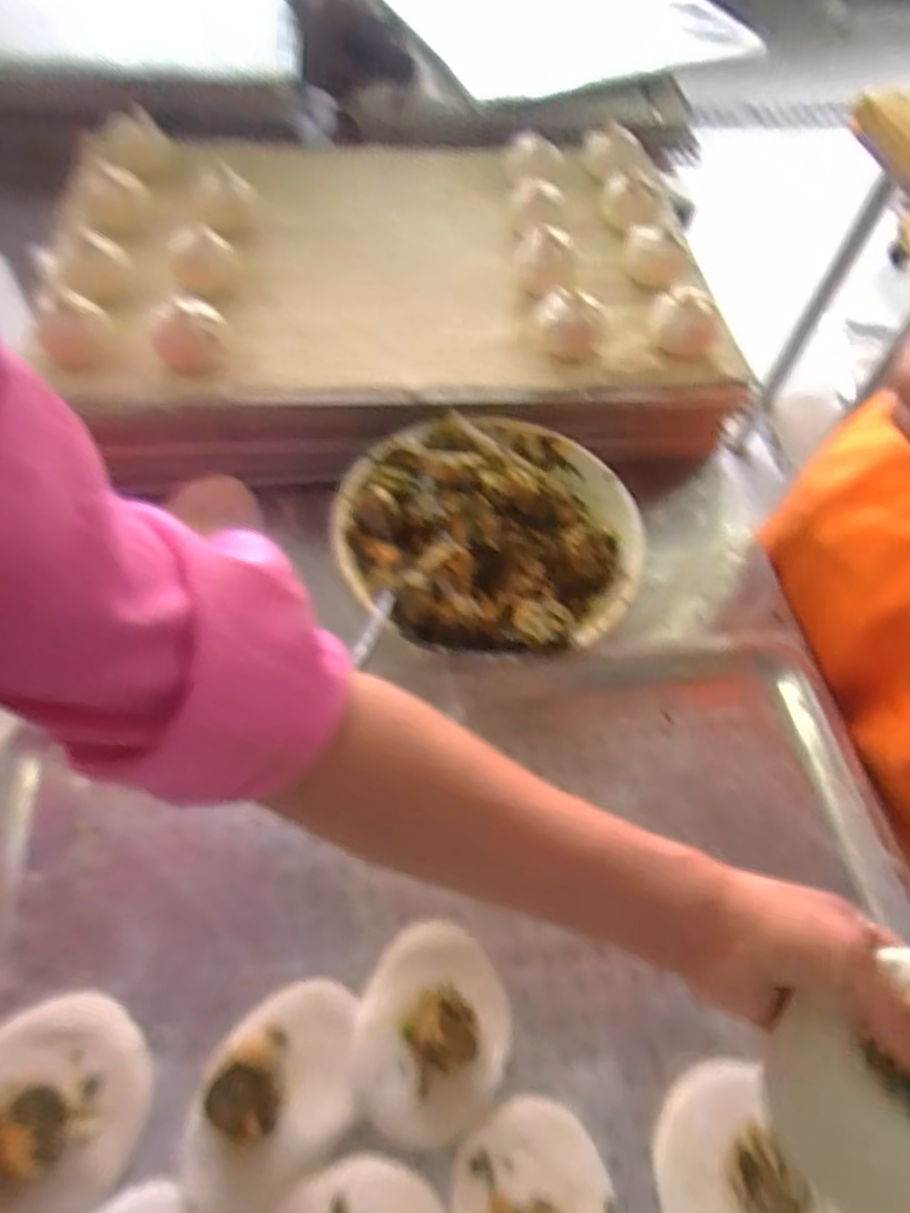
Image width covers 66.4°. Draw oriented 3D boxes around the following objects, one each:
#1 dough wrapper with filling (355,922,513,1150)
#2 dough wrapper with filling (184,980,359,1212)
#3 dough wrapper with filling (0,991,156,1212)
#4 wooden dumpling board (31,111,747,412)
[{"bbox_3d":[-0.012,0.231,0.381,0.082,0.030,0.101,15,57,6],"label":"dough wrapper with filling"},{"bbox_3d":[-0.095,0.252,0.362,0.108,0.033,0.072,-36,66,-23],"label":"dough wrapper with filling"},{"bbox_3d":[-0.204,0.248,0.347,0.091,0.033,0.095,15,53,-8],"label":"dough wrapper with filling"},{"bbox_3d":[-0.047,-0.334,0.616,0.510,0.082,0.377,-3,52,-3],"label":"wooden dumpling board"}]

